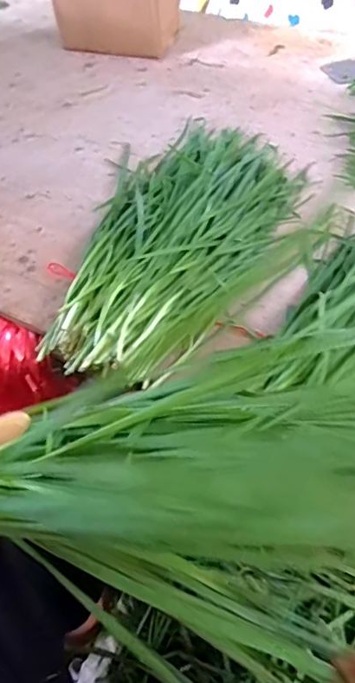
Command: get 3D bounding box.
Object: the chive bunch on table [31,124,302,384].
[{"bbox_3d":[-0.001,-0.155,0.661,0.272,0.055,0.502,22,56,19],"label":"chive bunch on table"}]

